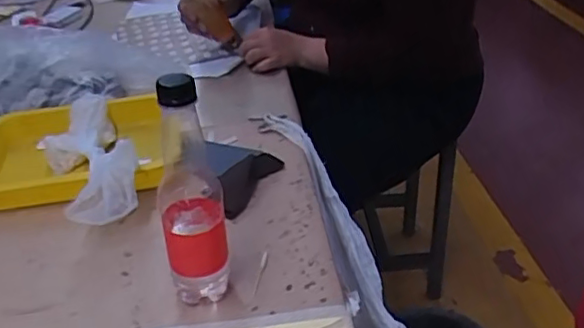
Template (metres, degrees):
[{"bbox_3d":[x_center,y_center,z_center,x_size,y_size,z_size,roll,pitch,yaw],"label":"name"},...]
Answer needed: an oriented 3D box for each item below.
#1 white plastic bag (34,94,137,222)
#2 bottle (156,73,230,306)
[{"bbox_3d":[-0.252,-0.015,0.759,0.099,0.071,0.286,-19,36,-22],"label":"white plastic bag"},{"bbox_3d":[-0.087,0.028,0.535,0.063,0.220,0.056,-11,33,-11],"label":"bottle"}]

